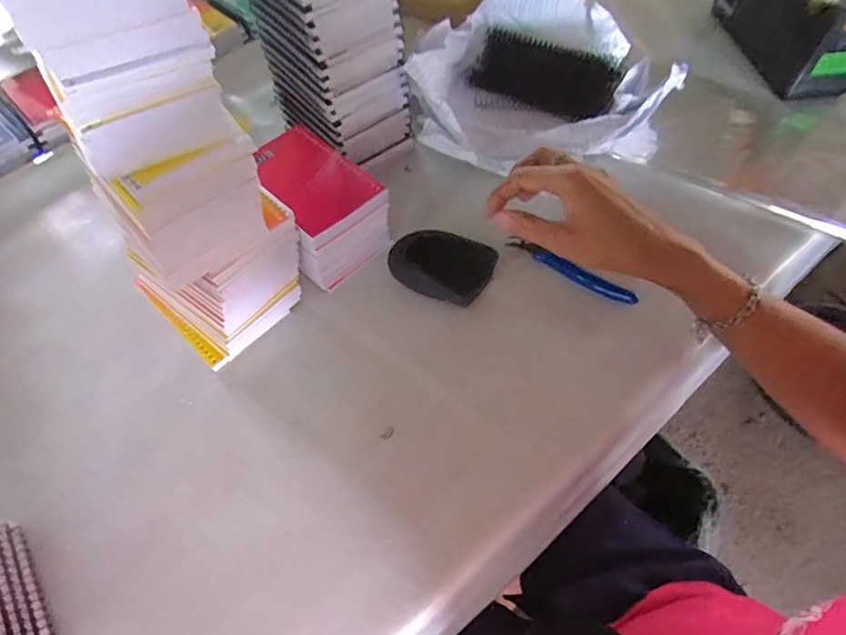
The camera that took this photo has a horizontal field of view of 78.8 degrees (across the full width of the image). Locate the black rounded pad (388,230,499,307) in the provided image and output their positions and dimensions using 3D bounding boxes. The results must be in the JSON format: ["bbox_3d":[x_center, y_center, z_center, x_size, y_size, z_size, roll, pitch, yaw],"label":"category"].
[{"bbox_3d":[0.018,-0.048,0.461,0.083,0.041,0.056,25,62,19],"label":"black rounded pad"}]

